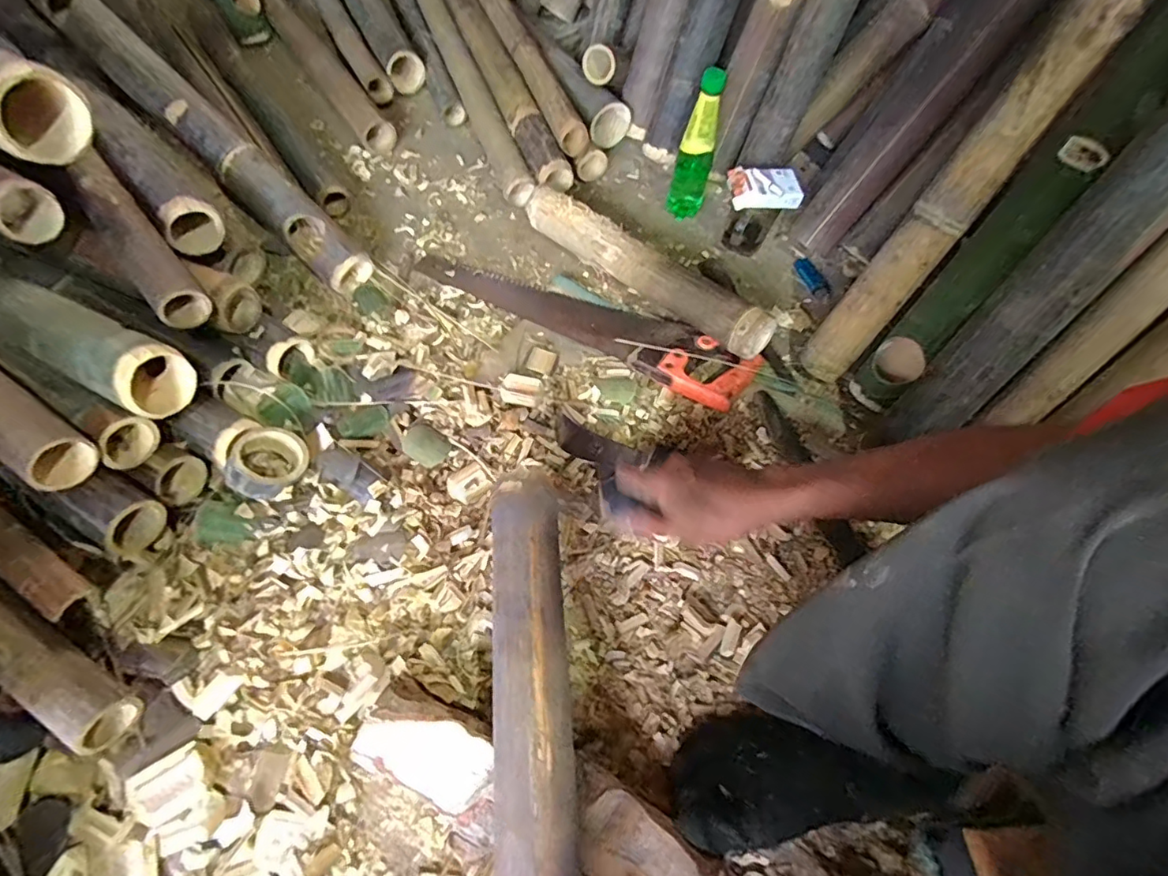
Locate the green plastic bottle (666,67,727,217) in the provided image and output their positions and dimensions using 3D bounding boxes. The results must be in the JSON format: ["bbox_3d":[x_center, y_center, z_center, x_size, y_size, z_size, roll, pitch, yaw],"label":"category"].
[{"bbox_3d":[0.168,-0.427,0.831,0.057,0.221,0.054,14,60,5],"label":"green plastic bottle"}]

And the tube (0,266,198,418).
[{"bbox_3d":[-0.587,-0.129,0.584,0.390,0.072,0.069,24,61,10],"label":"tube"}]

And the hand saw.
[{"bbox_3d":[0.002,-0.185,0.789,0.496,0.032,0.113,28,62,13],"label":"hand saw"}]

